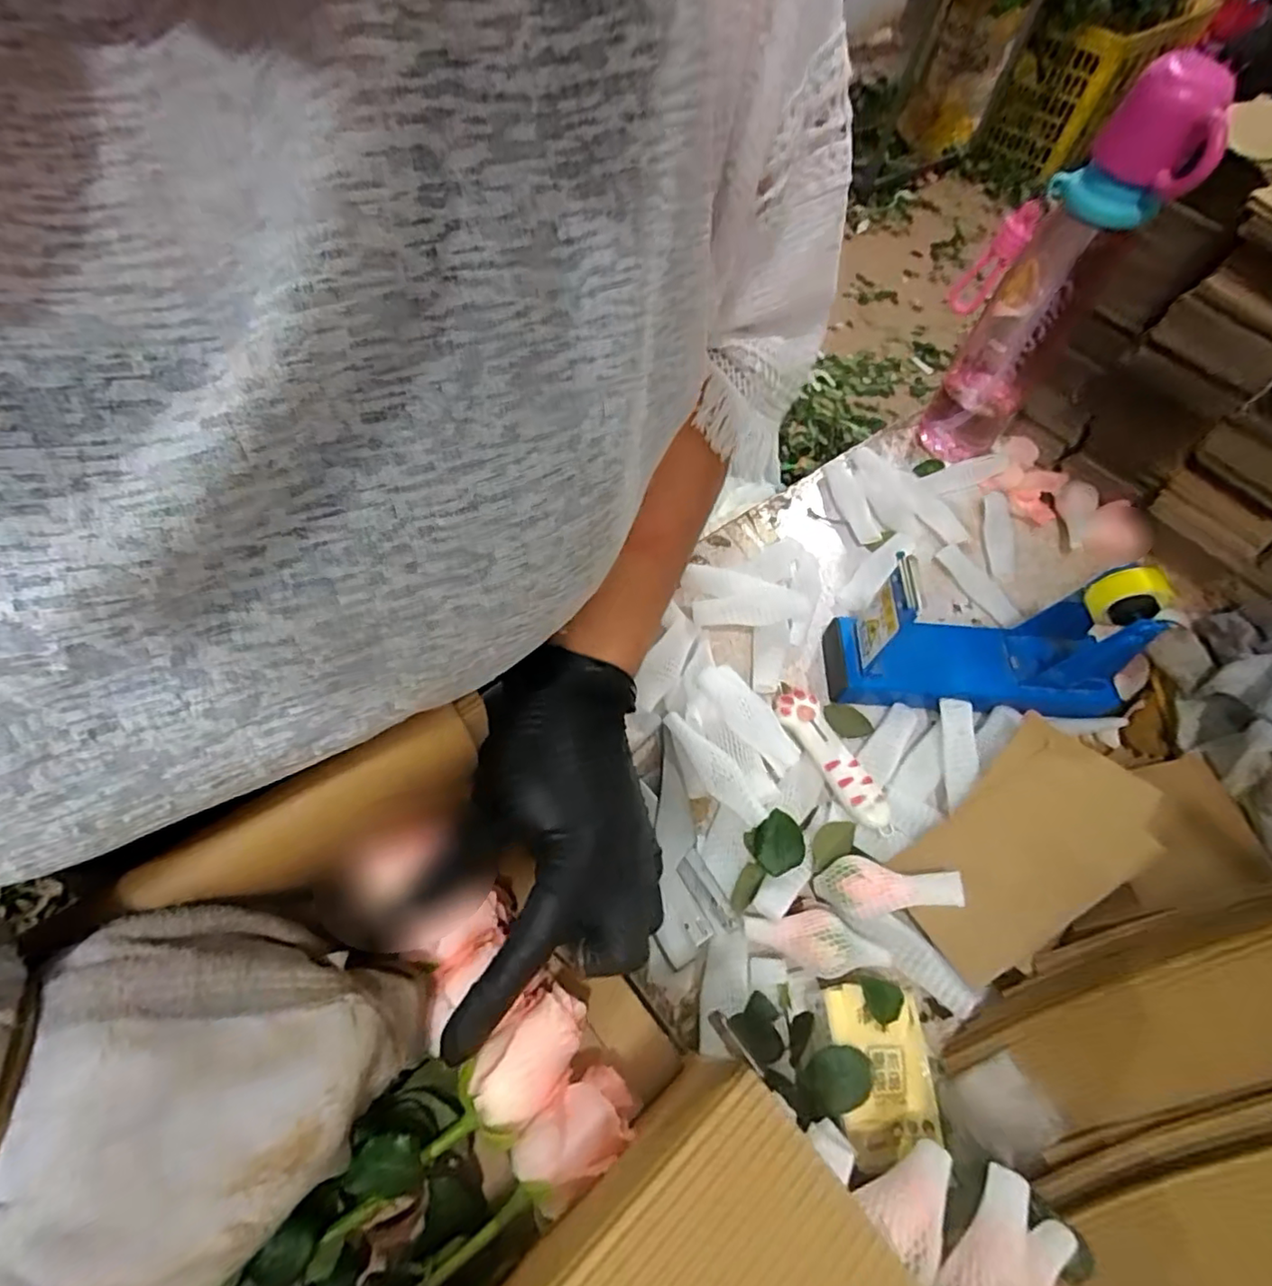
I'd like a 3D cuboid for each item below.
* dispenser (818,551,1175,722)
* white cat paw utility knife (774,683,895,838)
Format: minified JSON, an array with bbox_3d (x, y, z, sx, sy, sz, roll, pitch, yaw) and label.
[{"bbox_3d":[0.256,-0.010,0.419,0.215,0.109,0.074,-1,59,-5],"label":"dispenser"},{"bbox_3d":[0.134,0.076,0.419,0.031,0.017,0.116,-23,63,-17],"label":"white cat paw utility knife"}]

